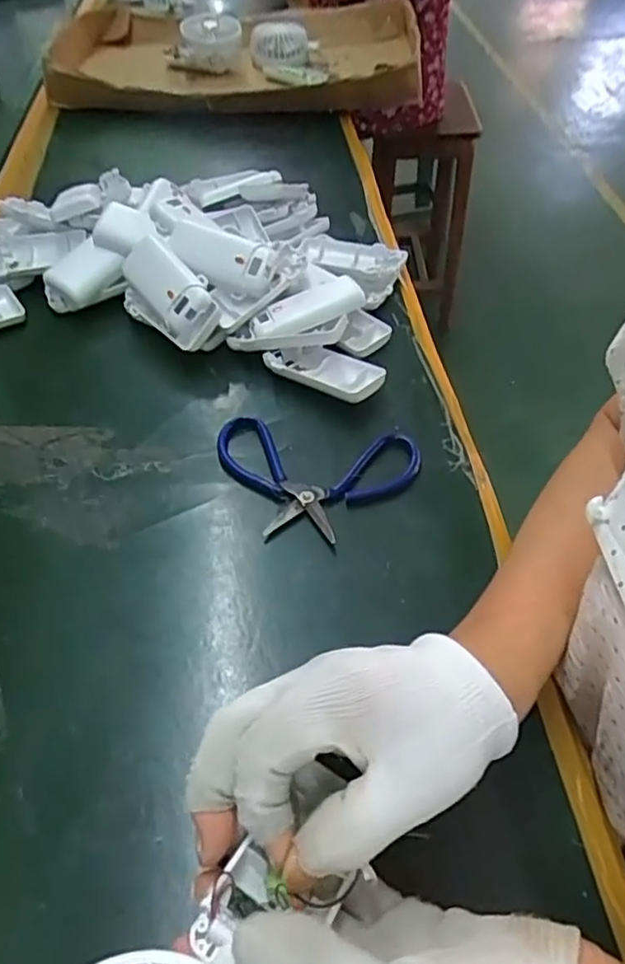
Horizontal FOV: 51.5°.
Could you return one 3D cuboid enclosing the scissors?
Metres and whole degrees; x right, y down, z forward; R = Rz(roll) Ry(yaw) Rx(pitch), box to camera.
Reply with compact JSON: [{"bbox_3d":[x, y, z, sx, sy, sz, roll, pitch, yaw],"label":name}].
[{"bbox_3d":[0.000,-0.002,0.442,0.139,0.011,0.096,7,50,4],"label":"scissors"}]

